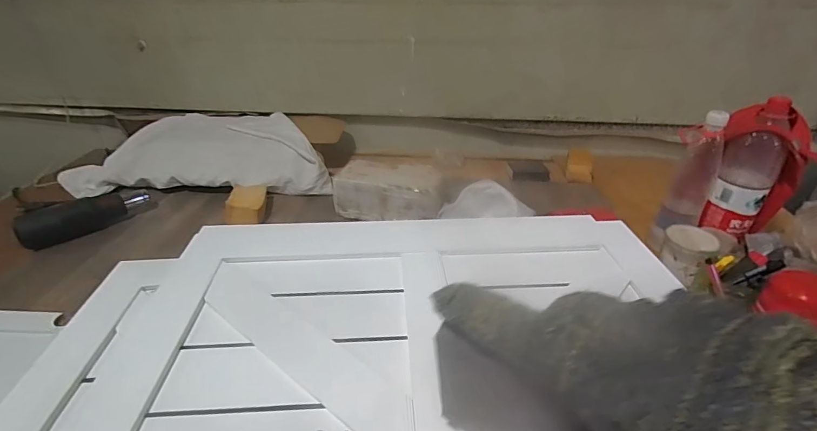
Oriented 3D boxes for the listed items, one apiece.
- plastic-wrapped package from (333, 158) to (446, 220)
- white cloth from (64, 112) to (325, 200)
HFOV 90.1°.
[{"bbox_3d":[-0.043,-0.056,0.925,0.244,0.098,0.116,8,32,11],"label":"plastic-wrapped package"},{"bbox_3d":[-0.548,-0.191,1.137,0.687,0.128,0.394,0,32,-2],"label":"white cloth"}]

